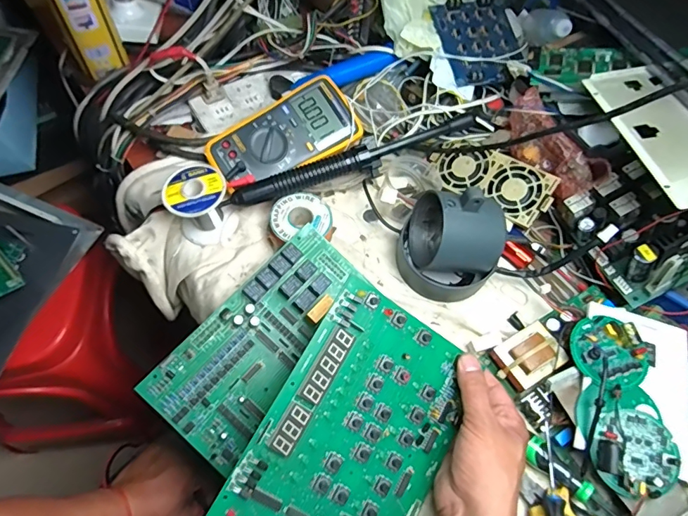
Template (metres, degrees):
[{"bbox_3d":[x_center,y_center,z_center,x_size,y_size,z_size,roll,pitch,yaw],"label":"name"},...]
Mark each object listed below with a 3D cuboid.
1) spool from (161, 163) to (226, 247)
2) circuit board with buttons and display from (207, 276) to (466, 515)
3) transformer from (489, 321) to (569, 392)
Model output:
[{"bbox_3d":[-0.156,-0.055,0.501,0.061,0.068,0.058,2,63,-3],"label":"spool"},{"bbox_3d":[0.016,0.147,0.381,0.153,0.009,0.214,34,74,-12],"label":"circuit board with buttons and display"},{"bbox_3d":[0.184,0.099,0.461,0.061,0.038,0.048,-28,69,-16],"label":"transformer"}]

